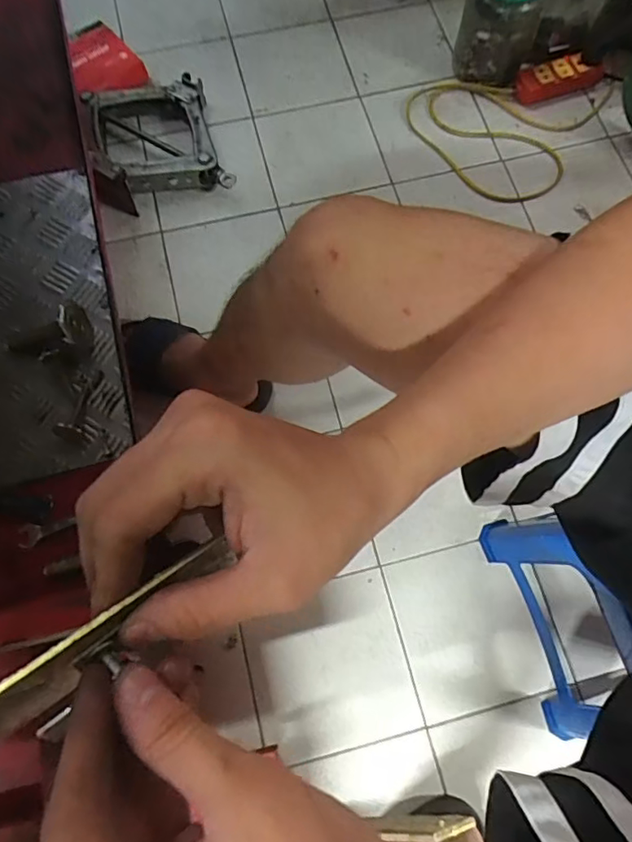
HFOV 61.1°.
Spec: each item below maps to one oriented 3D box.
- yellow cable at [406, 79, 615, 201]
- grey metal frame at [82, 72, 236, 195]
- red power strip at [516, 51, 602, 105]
[{"bbox_3d":[0.337,-0.492,0.937,0.356,0.023,0.245,6,73,1],"label":"yellow cable"},{"bbox_3d":[-0.262,-0.472,0.886,0.203,0.086,0.212,-14,73,-5],"label":"grey metal frame"},{"bbox_3d":[0.429,-0.608,0.944,0.159,0.040,0.062,-15,73,-5],"label":"red power strip"}]

